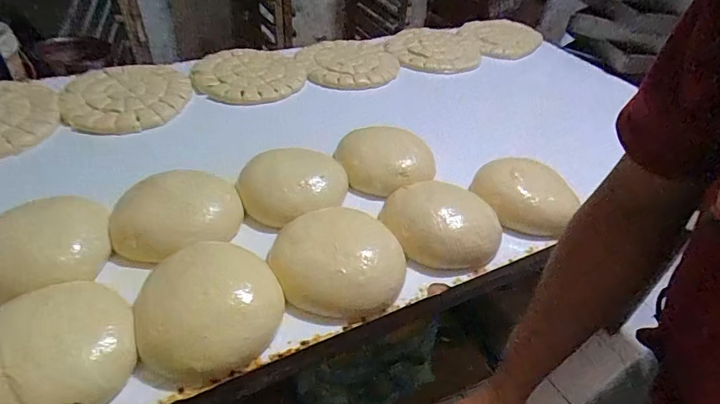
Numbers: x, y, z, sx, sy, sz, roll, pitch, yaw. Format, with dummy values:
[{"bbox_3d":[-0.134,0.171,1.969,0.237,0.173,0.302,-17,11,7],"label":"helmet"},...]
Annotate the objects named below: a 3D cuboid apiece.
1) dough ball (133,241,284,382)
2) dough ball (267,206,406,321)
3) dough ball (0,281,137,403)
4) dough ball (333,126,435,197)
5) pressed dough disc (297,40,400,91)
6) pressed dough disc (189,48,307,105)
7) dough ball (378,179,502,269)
[{"bbox_3d":[-0.211,0.137,0.632,0.193,0.069,0.204,4,41,-4],"label":"dough ball"},{"bbox_3d":[-0.032,0.088,0.703,0.193,0.052,0.190,4,41,-4],"label":"dough ball"},{"bbox_3d":[-0.387,0.185,0.527,0.215,0.083,0.150,-27,52,-33],"label":"dough ball"},{"bbox_3d":[0.046,-0.097,0.921,0.181,0.059,0.181,4,41,-4],"label":"dough ball"},{"bbox_3d":[-0.033,-0.417,1.320,0.296,0.033,0.249,-8,44,-16],"label":"pressed dough disc"},{"bbox_3d":[-0.305,-0.357,1.214,0.289,0.032,0.261,-11,44,-19],"label":"pressed dough disc"},{"bbox_3d":[0.140,0.028,0.781,0.195,0.056,0.187,4,41,-4],"label":"dough ball"}]

